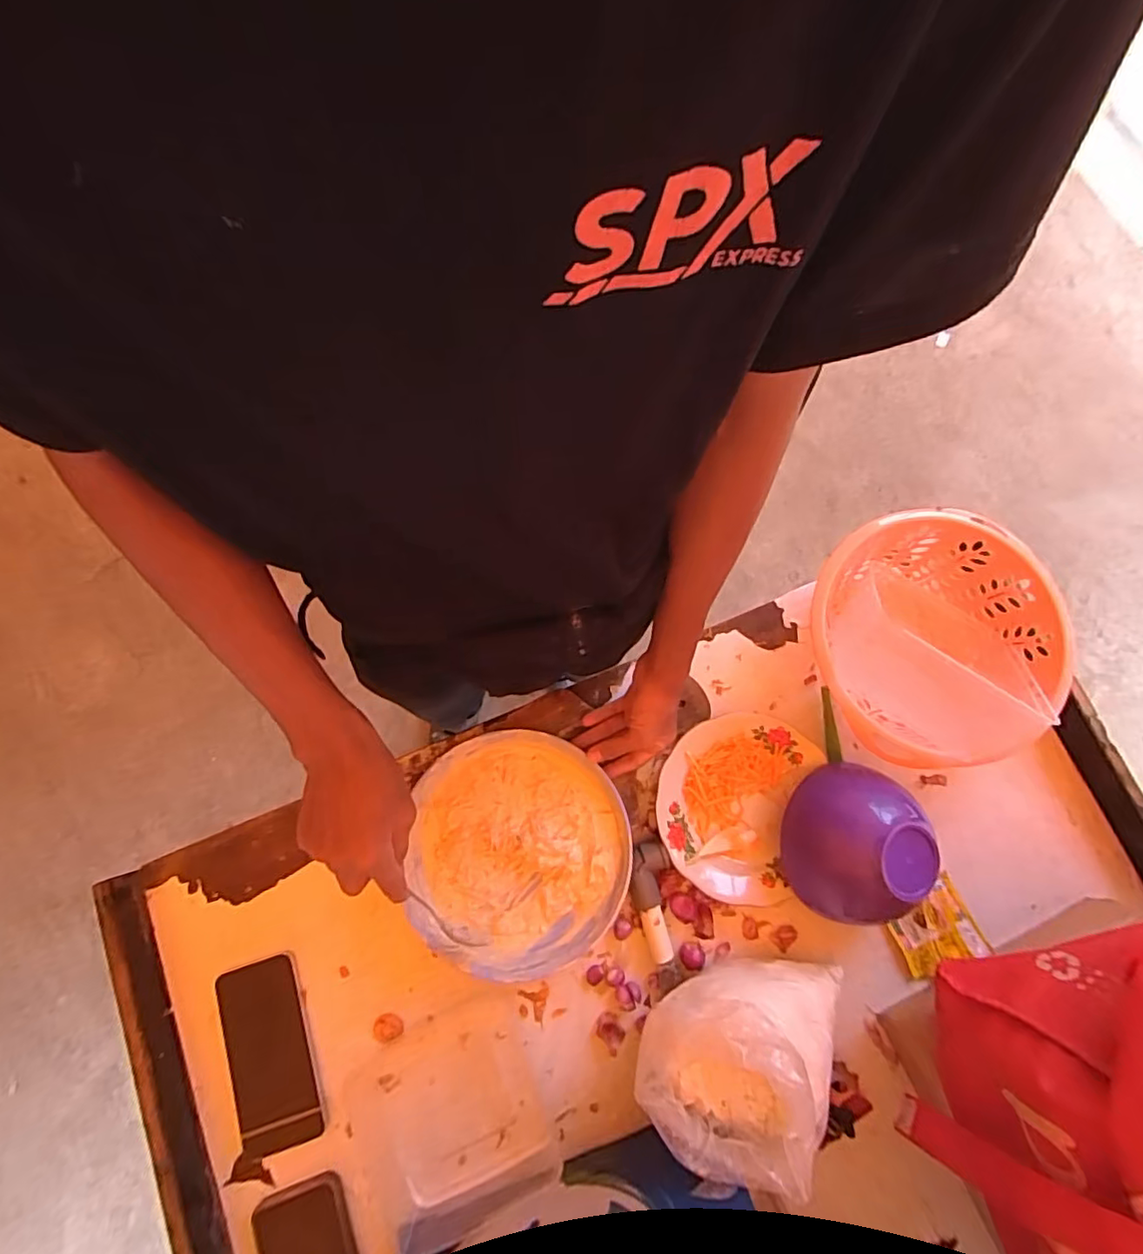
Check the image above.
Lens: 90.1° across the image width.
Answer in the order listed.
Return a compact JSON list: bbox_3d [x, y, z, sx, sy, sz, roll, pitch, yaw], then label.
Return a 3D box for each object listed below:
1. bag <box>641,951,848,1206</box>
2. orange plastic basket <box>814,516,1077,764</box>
[{"bbox_3d":[0.155,0.368,0.493,0.200,0.134,0.120,-1,78,0],"label":"bag"},{"bbox_3d":[0.353,0.013,0.589,0.232,0.084,0.249,-3,78,0],"label":"orange plastic basket"}]

